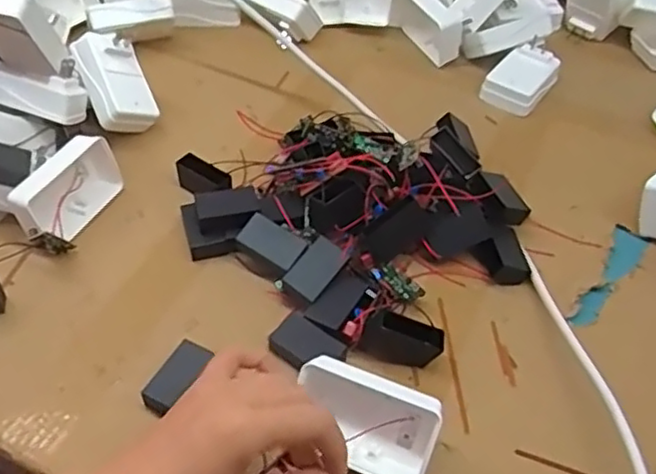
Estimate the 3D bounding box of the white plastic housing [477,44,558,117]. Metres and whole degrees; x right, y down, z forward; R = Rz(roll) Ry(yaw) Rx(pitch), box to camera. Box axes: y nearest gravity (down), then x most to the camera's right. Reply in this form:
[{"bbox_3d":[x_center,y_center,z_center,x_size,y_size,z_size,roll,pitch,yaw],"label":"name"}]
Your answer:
[{"bbox_3d":[0.204,-0.167,0.693,0.054,0.030,0.081,31,53,22],"label":"white plastic housing"}]

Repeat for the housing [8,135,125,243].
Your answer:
[{"bbox_3d":[-0.204,-0.036,0.528,0.039,0.055,0.108,23,51,16],"label":"housing"}]

